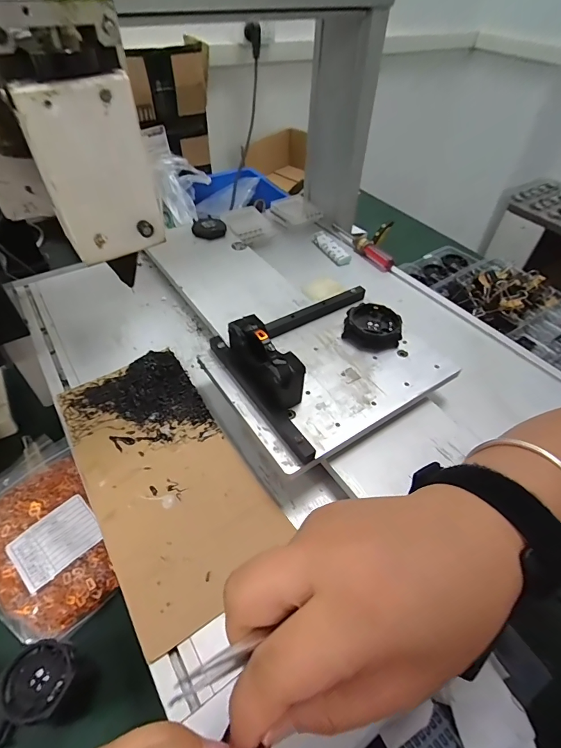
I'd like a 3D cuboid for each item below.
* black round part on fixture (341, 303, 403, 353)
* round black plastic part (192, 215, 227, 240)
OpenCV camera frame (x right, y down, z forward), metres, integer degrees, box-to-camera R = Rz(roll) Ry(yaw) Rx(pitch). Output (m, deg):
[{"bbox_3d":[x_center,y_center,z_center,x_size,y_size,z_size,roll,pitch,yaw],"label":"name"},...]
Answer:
[{"bbox_3d":[0.091,-0.046,0.375,0.053,0.019,0.048,15,48,10],"label":"black round part on fixture"},{"bbox_3d":[-0.100,-0.208,0.541,0.047,0.011,0.048,2,47,-2],"label":"round black plastic part"}]

